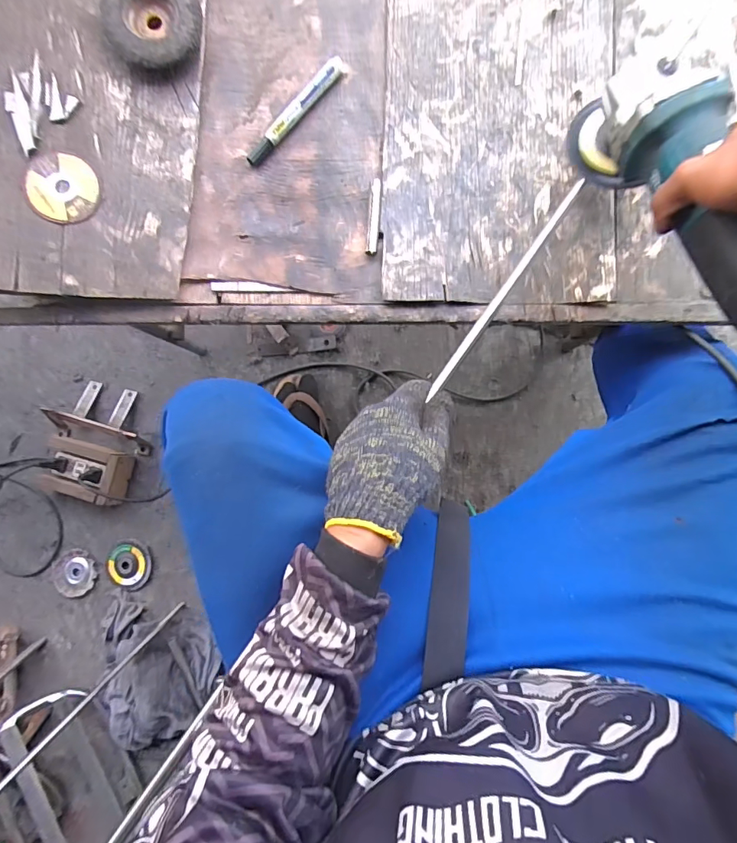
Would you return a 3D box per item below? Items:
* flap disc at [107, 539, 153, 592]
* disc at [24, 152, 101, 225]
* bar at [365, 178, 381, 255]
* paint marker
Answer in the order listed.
[{"bbox_3d":[-0.445,0.263,0.886,0.086,0.021,0.082,0,88,3],"label":"flap disc"},{"bbox_3d":[-0.309,-0.235,0.482,0.064,0.004,0.069,0,89,-16],"label":"disc"},{"bbox_3d":[0.006,-0.215,0.500,0.012,0.006,0.077,4,90,3],"label":"bar"},{"bbox_3d":[-0.077,-0.328,0.504,0.020,0.016,0.144,42,92,3],"label":"paint marker"}]

